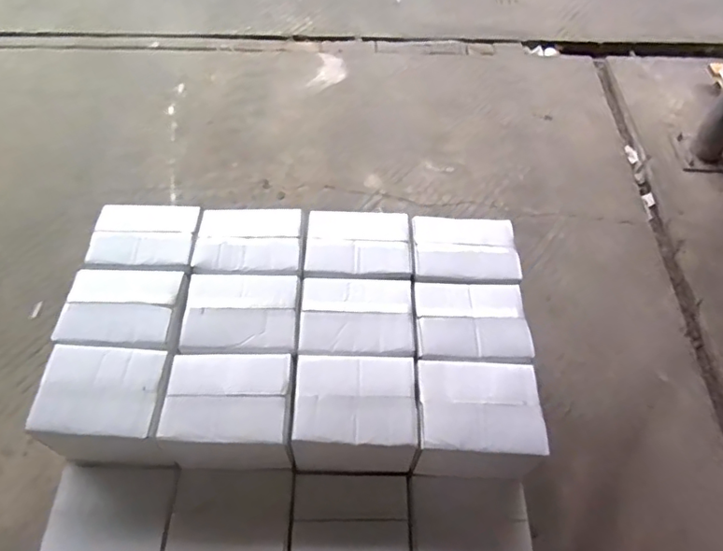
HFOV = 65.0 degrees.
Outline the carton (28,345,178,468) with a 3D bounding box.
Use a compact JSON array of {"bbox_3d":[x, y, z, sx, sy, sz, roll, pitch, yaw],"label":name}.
[{"bbox_3d":[-0.469,0.252,1.076,0.230,0.181,0.169,2,57,0],"label":"carton"}]

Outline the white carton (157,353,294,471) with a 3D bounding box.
[{"bbox_3d":[-0.244,0.269,1.086,0.230,0.195,0.164,1,57,-1],"label":"white carton"}]

